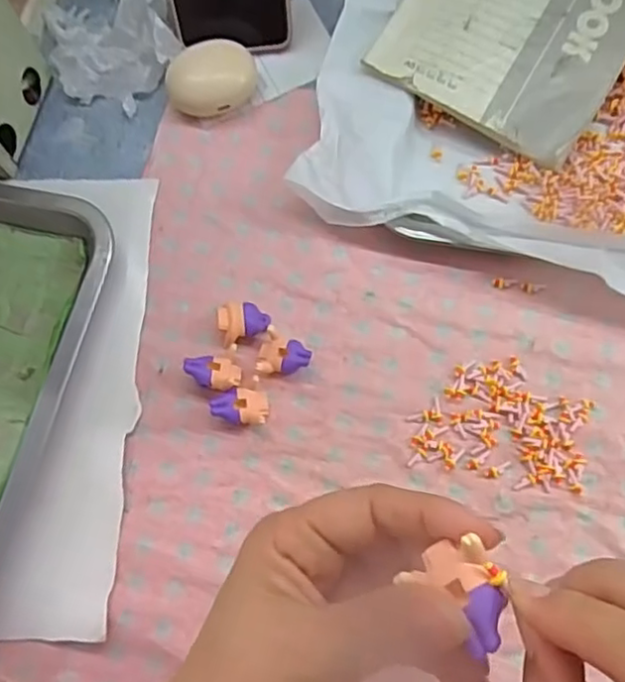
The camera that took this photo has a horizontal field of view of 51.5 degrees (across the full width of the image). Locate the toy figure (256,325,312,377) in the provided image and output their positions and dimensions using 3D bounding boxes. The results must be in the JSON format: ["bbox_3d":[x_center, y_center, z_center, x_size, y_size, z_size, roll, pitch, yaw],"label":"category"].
[{"bbox_3d":[-0.016,0.007,0.372,0.030,0.015,0.026,3,73,4],"label":"toy figure"}]

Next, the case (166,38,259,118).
[{"bbox_3d":[-0.065,-0.174,0.429,0.058,0.030,0.041,-35,74,-7],"label":"case"}]

